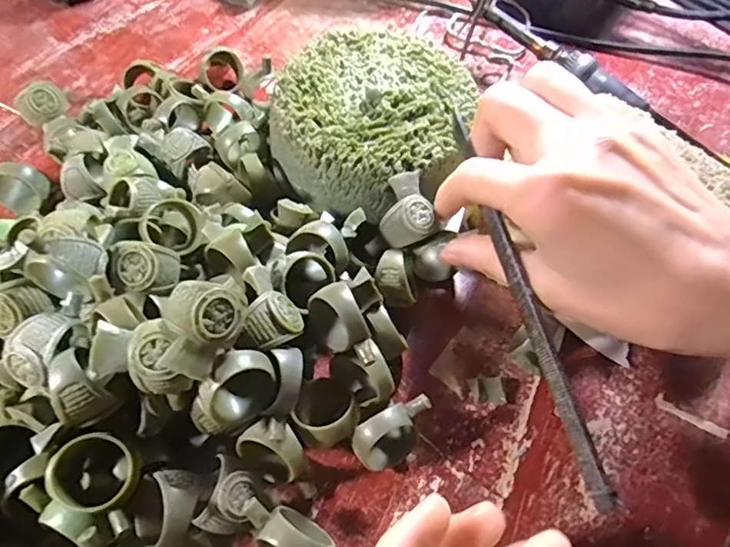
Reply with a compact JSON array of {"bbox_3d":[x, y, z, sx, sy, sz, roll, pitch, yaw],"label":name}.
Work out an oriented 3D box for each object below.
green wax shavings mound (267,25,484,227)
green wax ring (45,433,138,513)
[{"bbox_3d":[0.005,-0.075,0.277,0.094,0.048,0.100,1,57,-1],"label":"green wax shavings mound"},{"bbox_3d":[-0.088,0.065,0.175,0.027,0.005,0.024,36,52,-6],"label":"green wax ring"}]

